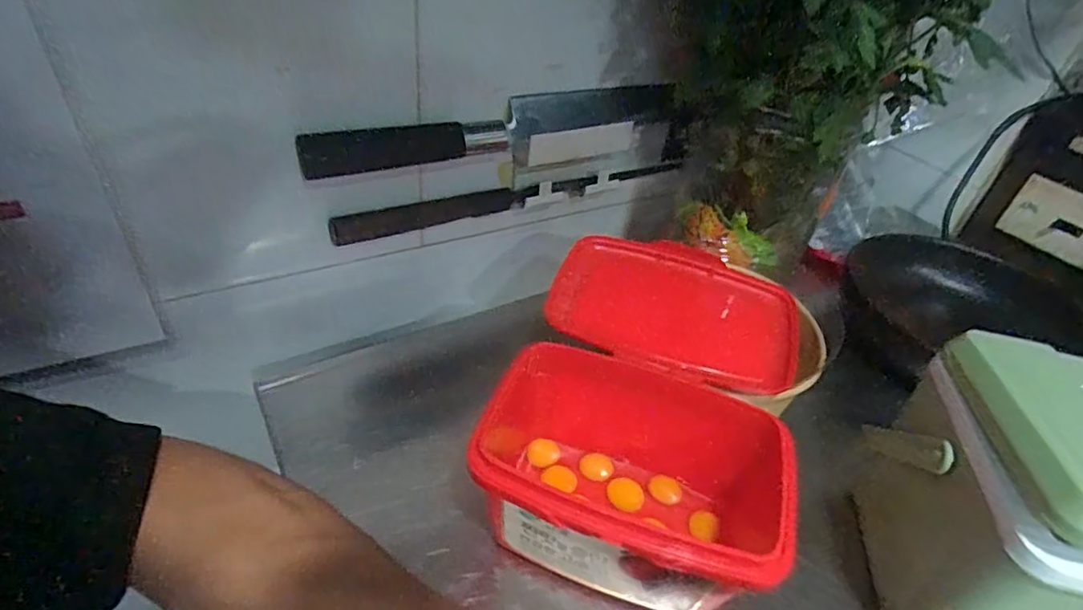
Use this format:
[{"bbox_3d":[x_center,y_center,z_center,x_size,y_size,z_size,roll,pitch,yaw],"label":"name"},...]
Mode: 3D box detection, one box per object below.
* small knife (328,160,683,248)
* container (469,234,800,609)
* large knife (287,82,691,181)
[{"bbox_3d":[-0.008,-0.088,0.470,0.316,0.026,0.019,-15,45,-25],"label":"small knife"},{"bbox_3d":[0.065,0.059,0.363,0.151,0.082,0.227,16,40,10],"label":"container"},{"bbox_3d":[-0.019,-0.133,0.424,0.301,0.042,0.024,-18,46,-27],"label":"large knife"}]

